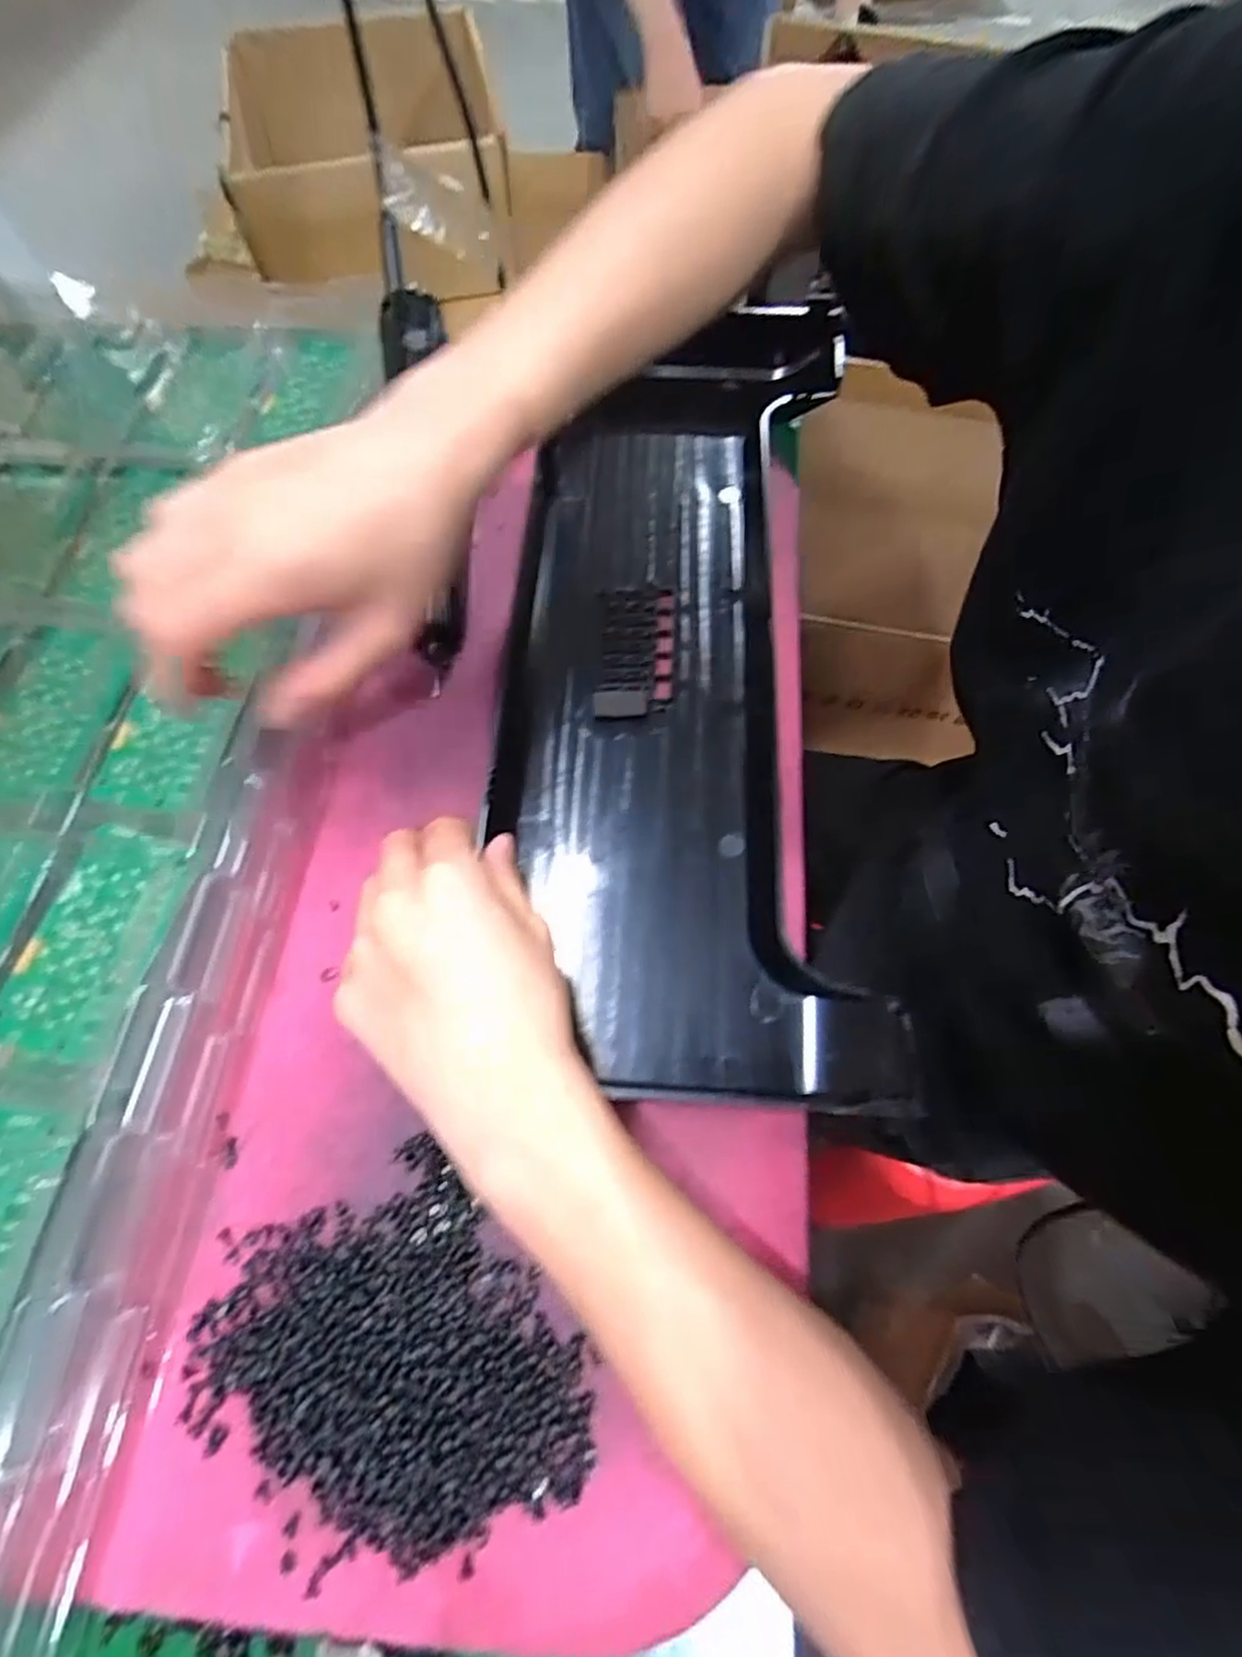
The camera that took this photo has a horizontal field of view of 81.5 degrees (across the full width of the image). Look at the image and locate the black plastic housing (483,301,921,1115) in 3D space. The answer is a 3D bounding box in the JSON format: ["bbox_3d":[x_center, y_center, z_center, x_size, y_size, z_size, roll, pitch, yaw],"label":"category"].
[{"bbox_3d":[0.029,-0.110,0.394,0.185,0.050,0.482,0,66,0],"label":"black plastic housing"}]

